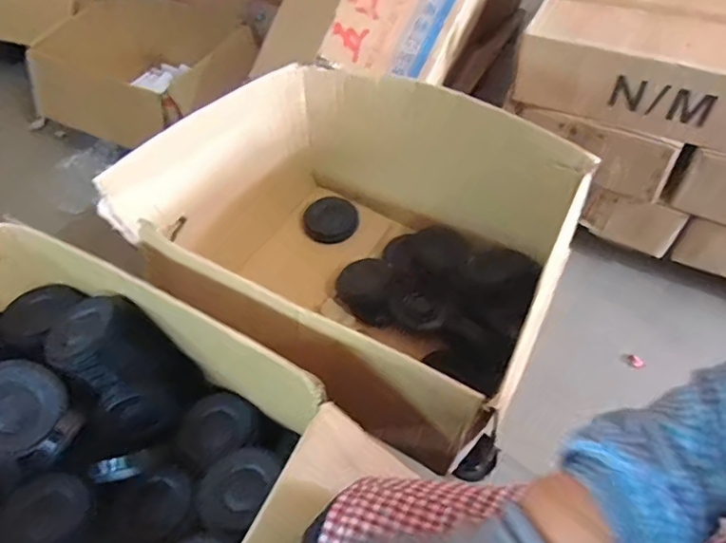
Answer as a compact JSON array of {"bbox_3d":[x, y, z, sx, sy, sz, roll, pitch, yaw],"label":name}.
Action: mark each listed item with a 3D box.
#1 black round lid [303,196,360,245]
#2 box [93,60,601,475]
[{"bbox_3d":[-0.070,-0.112,1.165,0.118,0.021,0.099,-14,89,-6],"label":"black round lid"},{"bbox_3d":[-0.021,-0.052,0.975,0.694,0.350,0.505,28,58,21],"label":"box"}]

